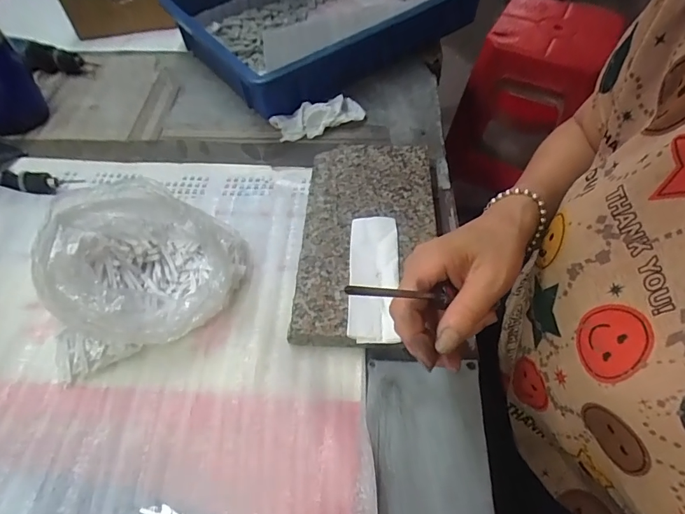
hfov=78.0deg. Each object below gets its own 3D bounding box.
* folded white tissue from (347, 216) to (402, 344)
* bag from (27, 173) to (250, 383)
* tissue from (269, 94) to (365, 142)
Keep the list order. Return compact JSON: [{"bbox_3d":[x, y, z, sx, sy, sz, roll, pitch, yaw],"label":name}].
[{"bbox_3d":[0.029,0.016,0.388,0.044,0.009,0.130,0,54,4],"label":"folded white tissue"},{"bbox_3d":[-0.171,0.011,0.375,0.154,0.092,0.141,-5,55,-3],"label":"bag"},{"bbox_3d":[-0.030,-0.184,0.547,0.116,0.028,0.040,-17,56,-12],"label":"tissue"}]

